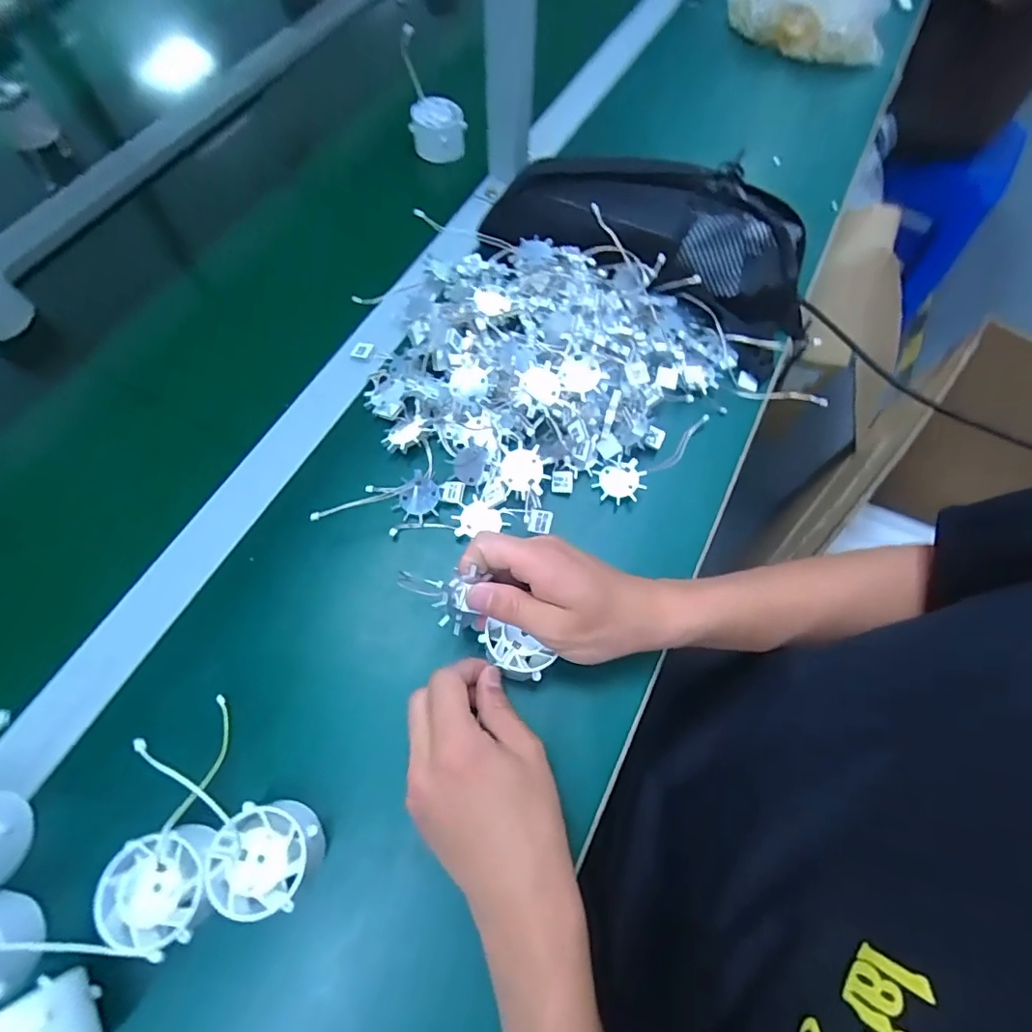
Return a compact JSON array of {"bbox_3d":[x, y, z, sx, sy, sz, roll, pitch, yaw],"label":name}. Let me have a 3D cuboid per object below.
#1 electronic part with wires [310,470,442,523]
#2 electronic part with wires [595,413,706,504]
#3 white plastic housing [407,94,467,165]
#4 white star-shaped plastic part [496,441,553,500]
[{"bbox_3d":[-0.104,-0.010,0.397,0.094,0.009,0.034,-10,66,-7],"label":"electronic part with wires"},{"bbox_3d":[0.111,-0.044,0.424,0.114,0.009,0.033,-29,70,-15],"label":"electronic part with wires"},{"bbox_3d":[-0.081,-0.399,0.561,0.055,0.040,0.049,-6,66,-5],"label":"white plastic housing"},{"bbox_3d":[0.007,-0.033,0.389,0.036,0.007,0.037,-3,100,8],"label":"white star-shaped plastic part"}]

